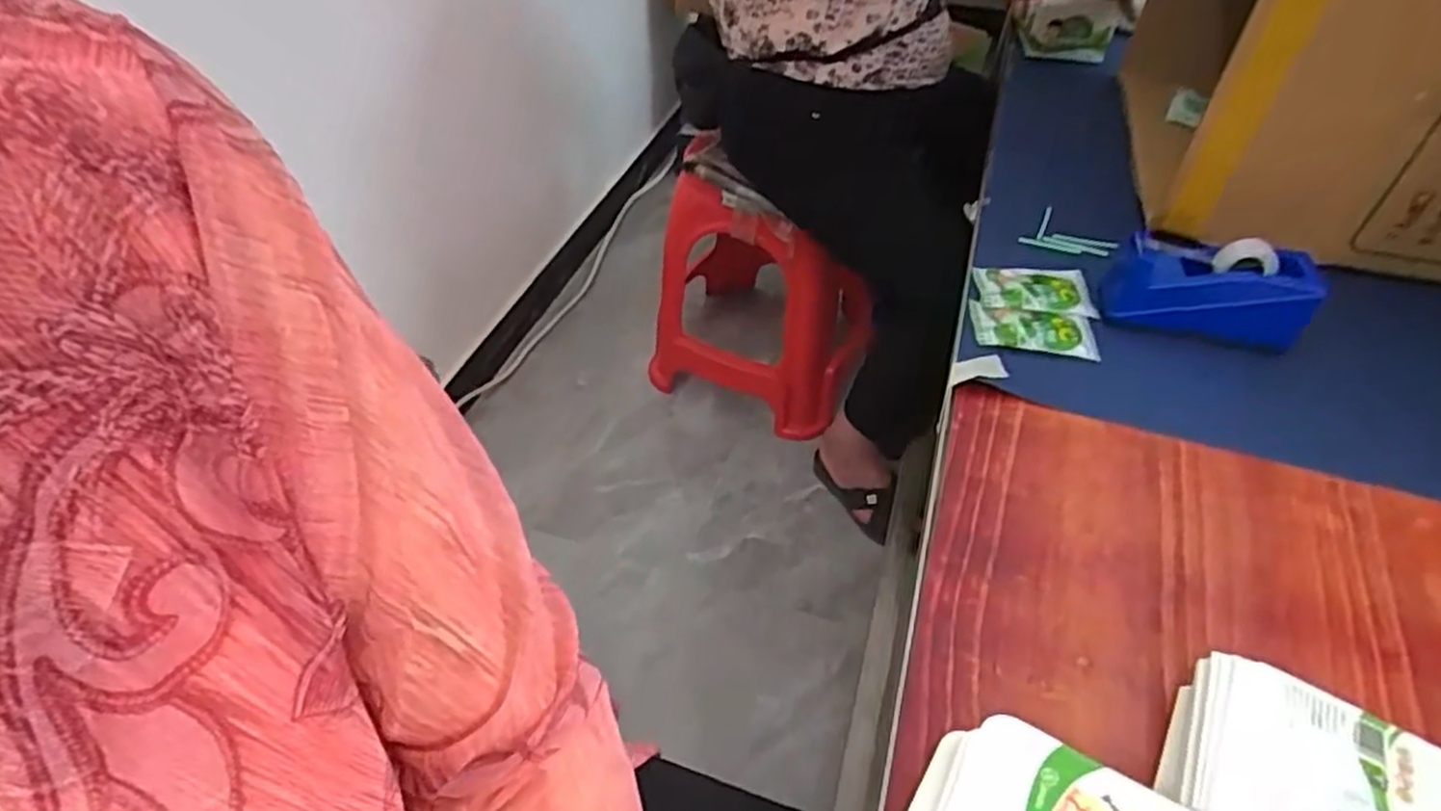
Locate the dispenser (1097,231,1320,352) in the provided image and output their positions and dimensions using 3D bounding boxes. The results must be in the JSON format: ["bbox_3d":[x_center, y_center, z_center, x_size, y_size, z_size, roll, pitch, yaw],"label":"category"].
[{"bbox_3d":[0.411,-0.101,0.653,0.150,0.072,0.064,15,48,11],"label":"dispenser"}]

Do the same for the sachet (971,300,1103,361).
[{"bbox_3d":[0.270,-0.065,0.667,0.106,0.010,0.051,11,47,7],"label":"sachet"}]

